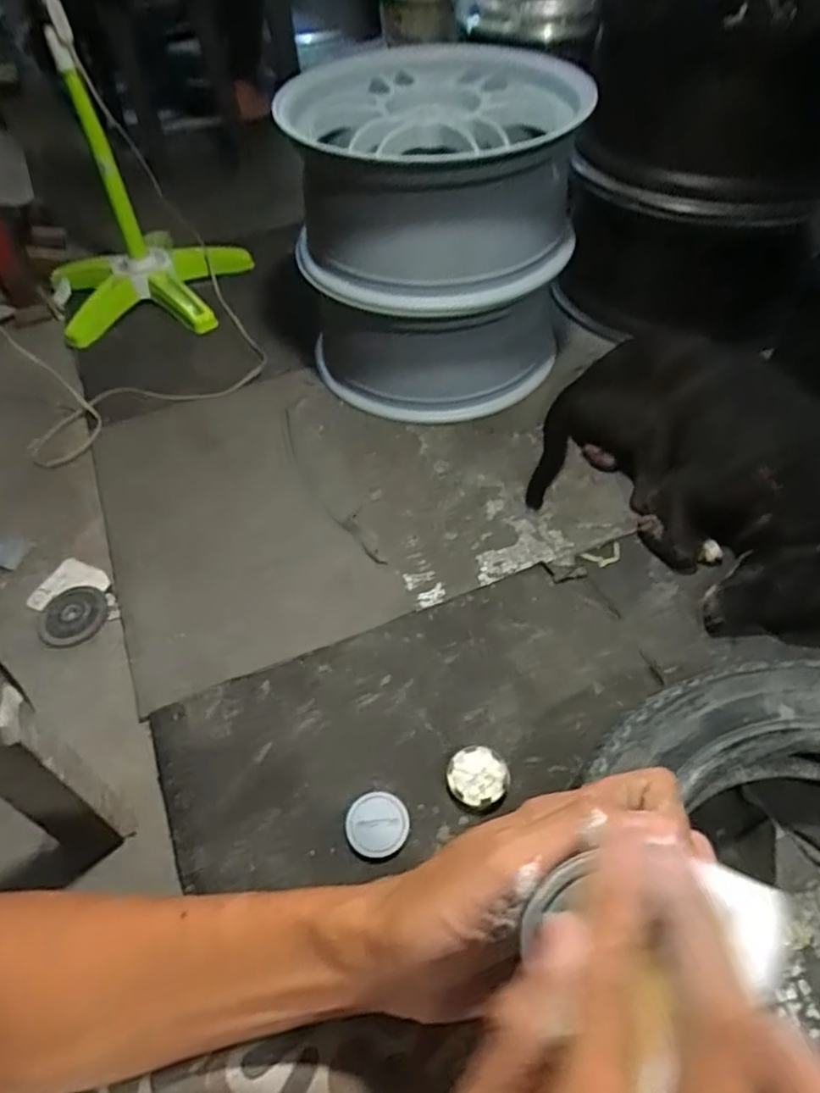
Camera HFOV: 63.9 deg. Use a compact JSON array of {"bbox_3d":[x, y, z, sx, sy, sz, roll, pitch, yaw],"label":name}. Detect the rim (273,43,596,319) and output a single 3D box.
[{"bbox_3d":[0.022,-0.581,1.039,0.404,0.253,0.428,-6,50,-1],"label":"rim"}]

